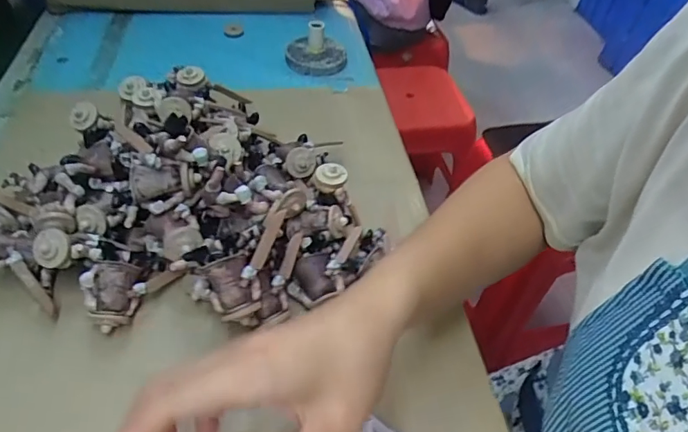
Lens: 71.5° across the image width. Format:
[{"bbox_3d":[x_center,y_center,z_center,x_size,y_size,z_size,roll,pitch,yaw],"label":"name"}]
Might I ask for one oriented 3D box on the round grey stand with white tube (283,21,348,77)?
[{"bbox_3d":[-0.035,-0.214,0.606,0.078,0.041,0.077,2,47,-2],"label":"round grey stand with white tube"}]

